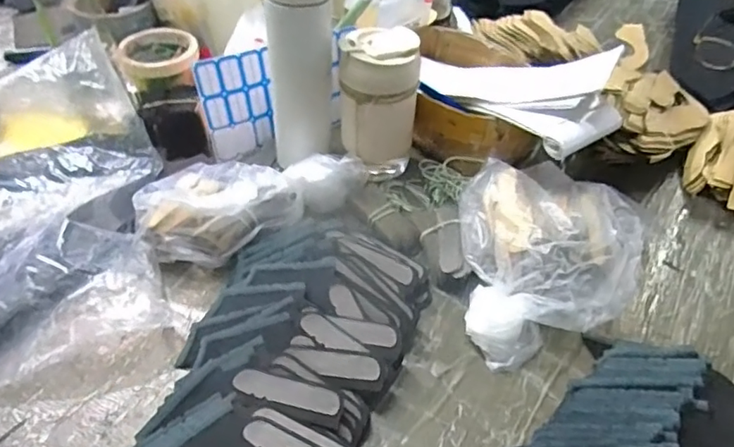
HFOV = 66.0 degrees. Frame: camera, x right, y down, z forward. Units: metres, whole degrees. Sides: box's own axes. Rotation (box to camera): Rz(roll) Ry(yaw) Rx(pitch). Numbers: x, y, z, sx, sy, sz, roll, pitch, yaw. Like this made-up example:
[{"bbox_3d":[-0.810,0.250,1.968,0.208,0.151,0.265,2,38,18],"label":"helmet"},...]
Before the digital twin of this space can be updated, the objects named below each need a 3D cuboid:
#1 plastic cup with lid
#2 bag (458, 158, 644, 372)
[{"bbox_3d":[0.013,-0.128,0.613,0.080,0.140,0.072,2,46,0],"label":"plastic cup with lid"},{"bbox_3d":[0.174,0.024,0.529,0.165,0.078,0.205,2,46,0],"label":"bag"}]

